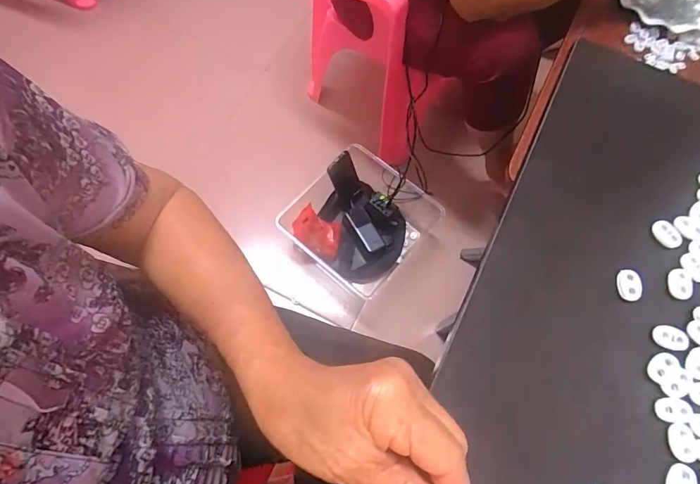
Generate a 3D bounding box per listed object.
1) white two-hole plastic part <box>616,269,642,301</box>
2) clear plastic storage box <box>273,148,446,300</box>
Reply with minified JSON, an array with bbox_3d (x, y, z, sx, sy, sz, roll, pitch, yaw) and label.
[{"bbox_3d":[0.203,0.031,0.301,0.017,0.006,0.022,1,69,-1],"label":"white two-hole plastic part"},{"bbox_3d":[0.032,-0.059,1.052,0.317,0.174,0.317,31,71,11],"label":"clear plastic storage box"}]

